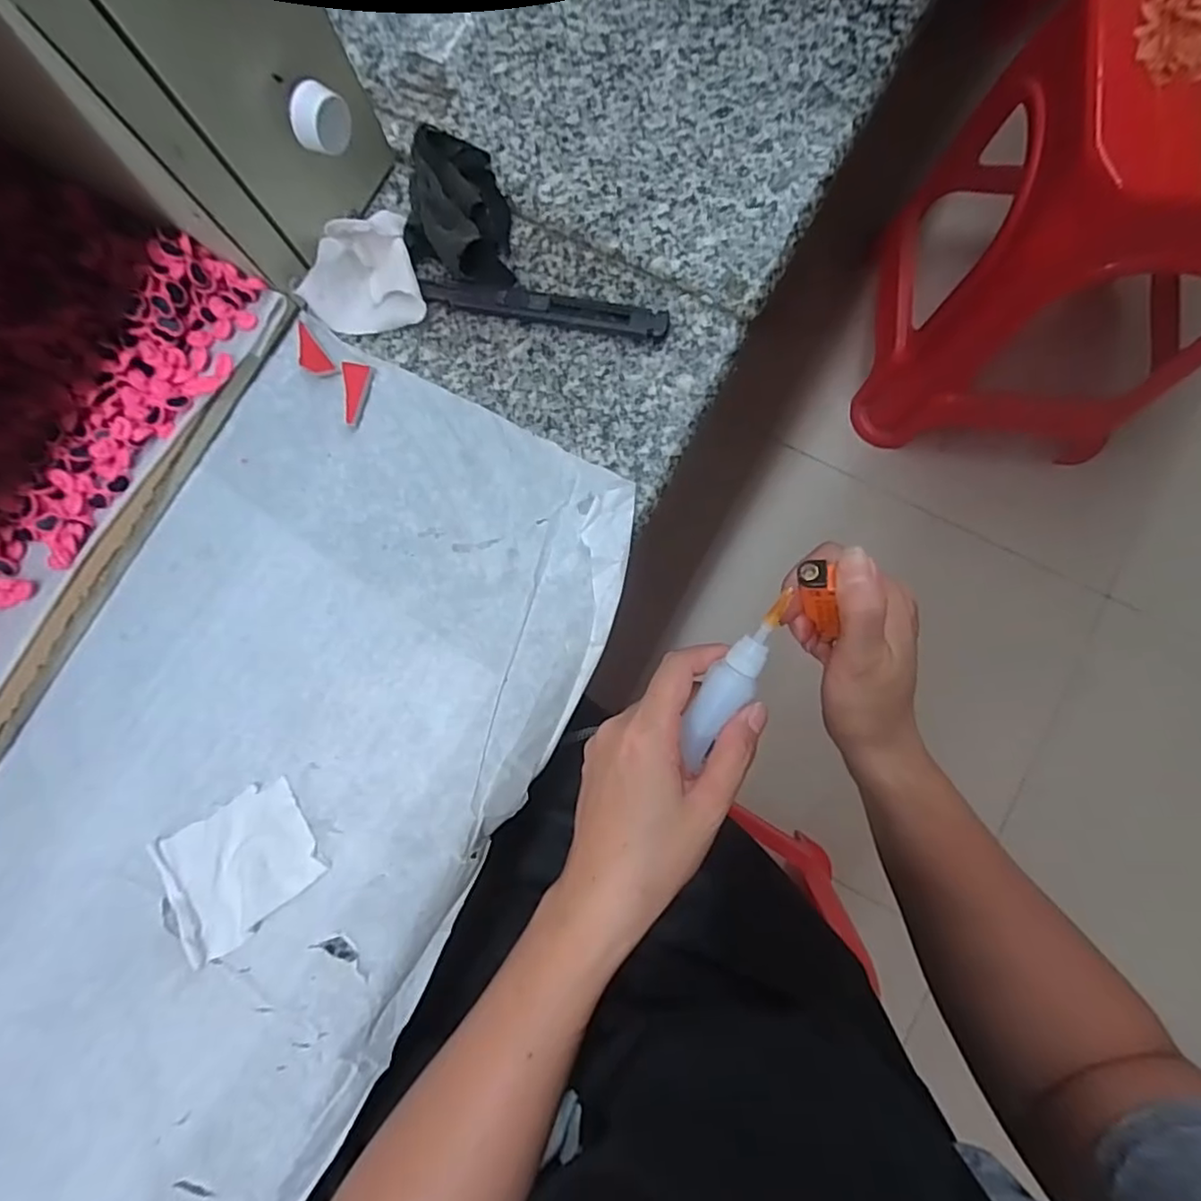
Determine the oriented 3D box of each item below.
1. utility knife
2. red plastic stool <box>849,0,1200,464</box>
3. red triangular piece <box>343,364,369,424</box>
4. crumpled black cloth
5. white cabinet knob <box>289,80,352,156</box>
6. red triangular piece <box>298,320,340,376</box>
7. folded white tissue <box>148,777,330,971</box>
[{"bbox_3d":[-0.030,-0.156,0.326,0.131,0.012,0.018,11,82,4],"label":"utility knife"},{"bbox_3d":[0.622,-0.458,0.804,0.413,0.499,0.332,6,83,4],"label":"red plastic stool"},{"bbox_3d":[-0.132,-0.111,0.329,0.013,0.005,0.033,-1,81,3],"label":"red triangular piece"},{"bbox_3d":[-0.077,-0.212,0.332,0.052,0.027,0.090,-7,81,2],"label":"crumpled black cloth"},{"bbox_3d":[-0.129,-0.221,0.281,0.015,0.023,0.027,28,85,7],"label":"white cabinet knob"},{"bbox_3d":[-0.160,-0.135,0.335,0.015,0.004,0.037,-37,82,-3],"label":"red triangular piece"},{"bbox_3d":[-0.174,0.129,0.296,0.074,0.006,0.061,-30,81,-2],"label":"folded white tissue"}]

